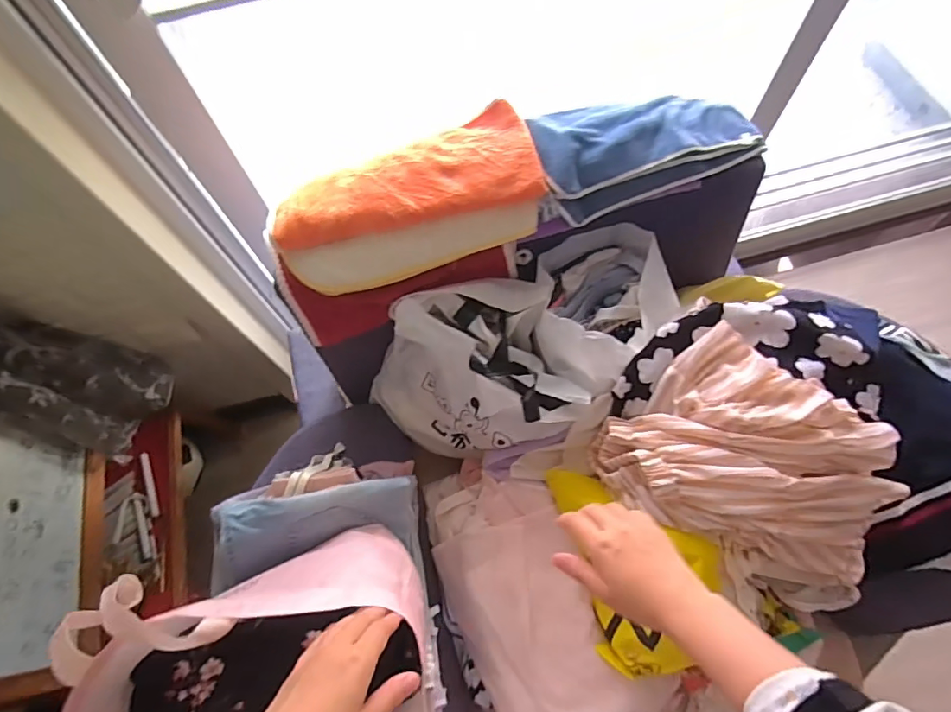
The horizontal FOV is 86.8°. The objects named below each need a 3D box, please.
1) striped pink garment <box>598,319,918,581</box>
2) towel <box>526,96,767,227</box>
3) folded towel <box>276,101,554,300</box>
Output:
[{"bbox_3d":[0.354,0.143,0.649,0.352,0.143,0.238,33,72,16],"label":"striped pink garment"},{"bbox_3d":[0.245,-0.317,0.750,0.319,0.073,0.165,-18,66,-4],"label":"towel"},{"bbox_3d":[-0.095,-0.212,0.732,0.379,0.099,0.158,-21,67,-6],"label":"folded towel"}]

